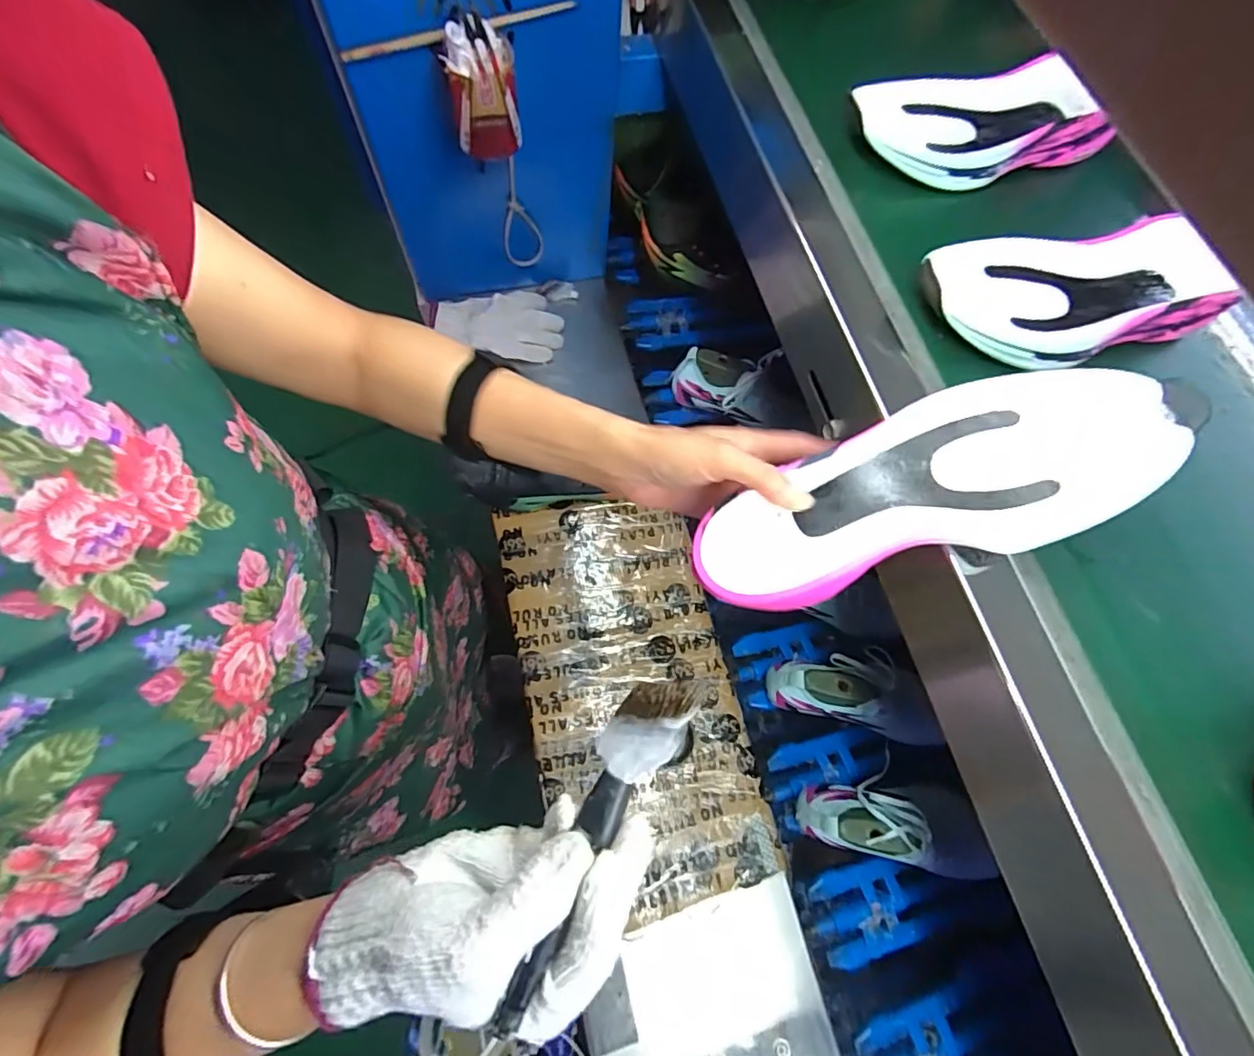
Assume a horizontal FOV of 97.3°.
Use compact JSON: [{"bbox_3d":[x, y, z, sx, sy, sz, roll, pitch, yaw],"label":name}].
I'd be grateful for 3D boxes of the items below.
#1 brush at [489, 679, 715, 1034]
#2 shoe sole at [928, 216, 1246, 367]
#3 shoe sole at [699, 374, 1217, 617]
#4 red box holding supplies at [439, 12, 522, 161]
[{"bbox_3d":[-0.016,0.139,0.244,0.031,0.019,0.165,27,83,8],"label":"brush"},{"bbox_3d":[0.309,-0.157,0.389,0.211,0.040,0.101,-4,67,-5],"label":"shoe sole"},{"bbox_3d":[0.165,-0.021,0.324,0.254,0.030,0.094,-21,68,14],"label":"shoe sole"},{"bbox_3d":[-0.144,-0.439,0.555,0.065,0.108,0.063,-5,67,-6],"label":"red box holding supplies"}]

